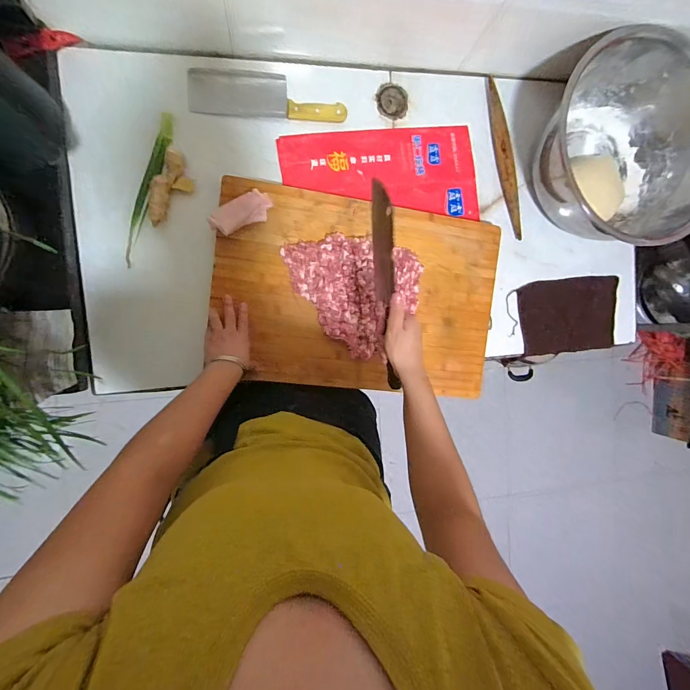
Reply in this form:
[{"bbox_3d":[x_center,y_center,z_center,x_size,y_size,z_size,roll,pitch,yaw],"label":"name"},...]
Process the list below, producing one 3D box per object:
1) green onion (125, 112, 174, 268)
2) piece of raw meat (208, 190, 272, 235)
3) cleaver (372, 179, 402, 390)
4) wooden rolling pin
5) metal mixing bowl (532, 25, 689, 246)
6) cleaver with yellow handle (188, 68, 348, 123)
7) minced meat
[{"bbox_3d":[-0.356,-0.282,0.620,0.029,0.021,0.280,17,89,-11],"label":"green onion"},{"bbox_3d":[-0.187,-0.238,0.622,0.115,0.035,0.047,-31,98,-8],"label":"piece of raw meat"},{"bbox_3d":[0.060,-0.076,0.502,0.013,0.064,0.295,-9,108,-9],"label":"cleaver"},{"bbox_3d":[0.342,-0.400,0.740,0.034,0.029,0.333,-13,95,-10],"label":"wooden rolling pin"},{"bbox_3d":[0.579,-0.410,0.712,0.381,0.142,0.359,0,93,-11],"label":"metal mixing bowl"},{"bbox_3d":[-0.143,-0.471,0.650,0.282,0.025,0.081,0,93,-11],"label":"cleaver with yellow handle"},{"bbox_3d":[0.040,-0.107,0.667,0.241,0.036,0.245,-22,96,-9],"label":"minced meat"}]

